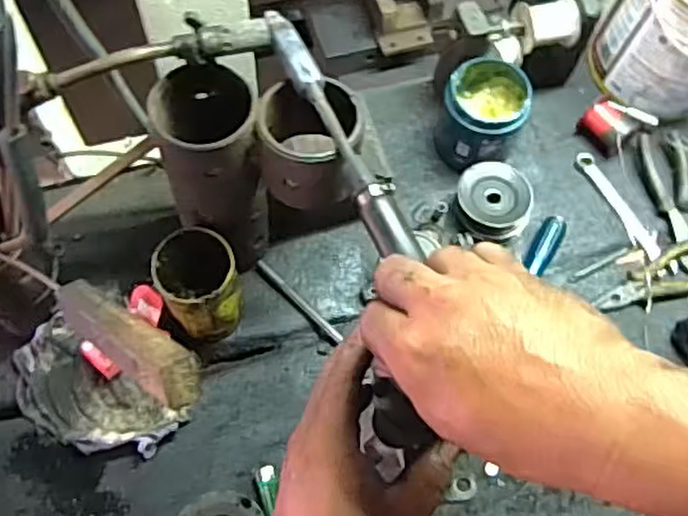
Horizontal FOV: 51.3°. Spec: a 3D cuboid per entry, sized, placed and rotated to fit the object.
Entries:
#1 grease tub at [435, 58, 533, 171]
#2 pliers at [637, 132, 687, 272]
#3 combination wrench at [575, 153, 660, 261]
[{"bbox_3d":[0.158,-0.159,0.821,0.094,0.095,0.105,18,64,7],"label":"grease tub"},{"bbox_3d":[0.383,-0.069,0.829,0.054,0.021,0.176,-3,63,-3],"label":"pliers"},{"bbox_3d":[0.319,-0.063,0.831,0.026,0.009,0.151,-23,66,-13],"label":"combination wrench"}]

